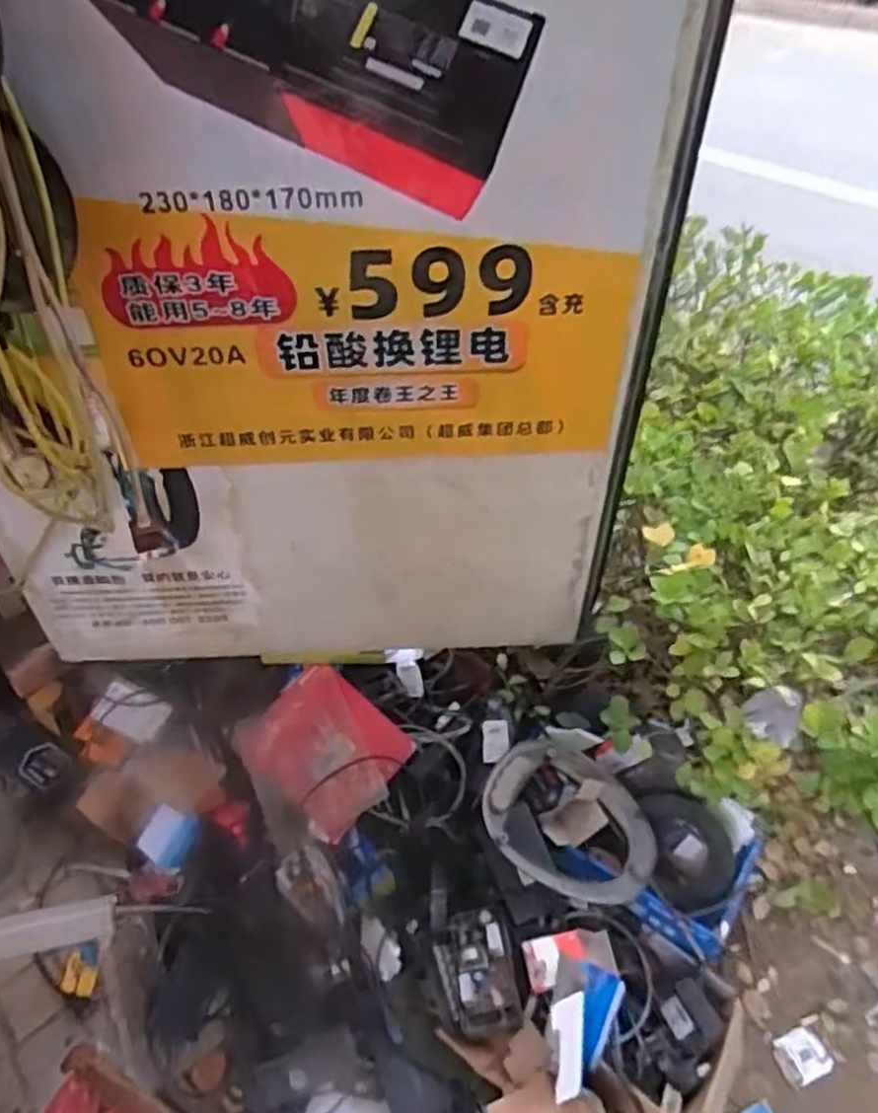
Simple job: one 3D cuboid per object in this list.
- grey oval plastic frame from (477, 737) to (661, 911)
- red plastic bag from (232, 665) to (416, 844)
[{"bbox_3d":[0.198,0.406,1.158,0.236,0.064,0.270,-31,71,-26],"label":"grey oval plastic frame"},{"bbox_3d":[-0.215,0.333,1.300,0.291,0.041,0.244,36,80,28],"label":"red plastic bag"}]

